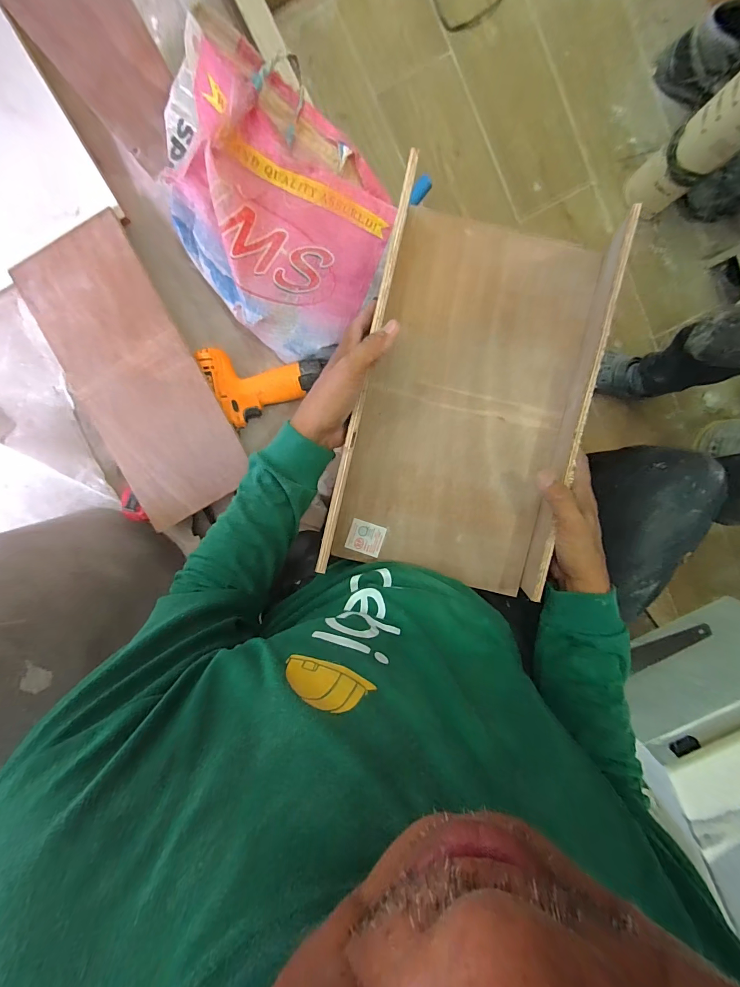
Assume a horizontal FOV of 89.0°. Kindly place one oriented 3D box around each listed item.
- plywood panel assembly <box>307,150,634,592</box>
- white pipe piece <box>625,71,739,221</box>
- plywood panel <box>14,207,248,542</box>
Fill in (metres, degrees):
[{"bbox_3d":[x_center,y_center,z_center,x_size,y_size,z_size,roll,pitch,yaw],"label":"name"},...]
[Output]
[{"bbox_3d":[0.122,-0.109,0.456,0.283,0.094,0.447,10,98,-3],"label":"plywood panel assembly"},{"bbox_3d":[0.675,-0.703,0.760,0.098,0.305,0.113,-39,98,4],"label":"white pipe piece"},{"bbox_3d":[-0.351,-0.178,0.563,0.178,0.017,0.441,-28,91,2],"label":"plywood panel"}]

